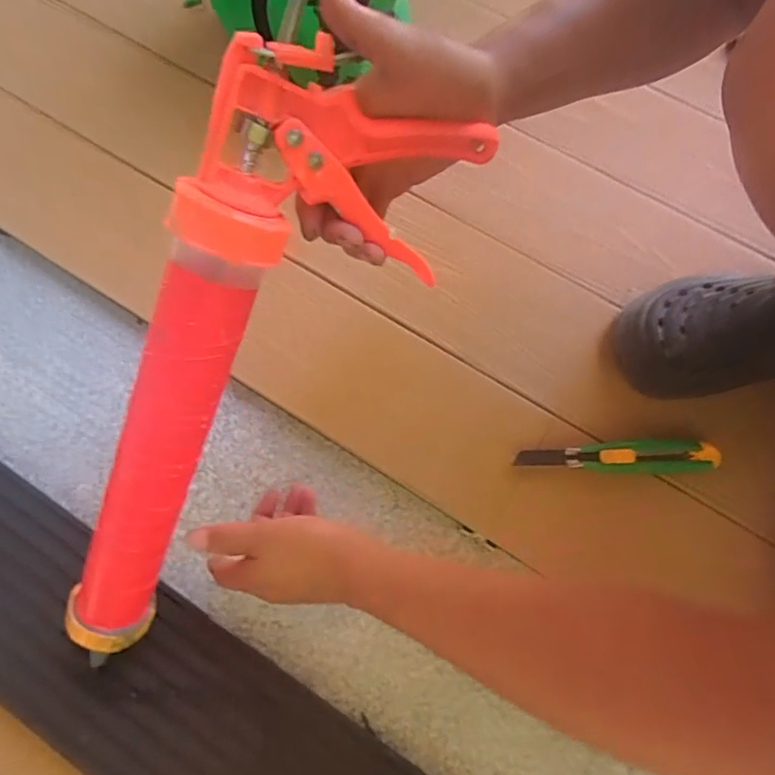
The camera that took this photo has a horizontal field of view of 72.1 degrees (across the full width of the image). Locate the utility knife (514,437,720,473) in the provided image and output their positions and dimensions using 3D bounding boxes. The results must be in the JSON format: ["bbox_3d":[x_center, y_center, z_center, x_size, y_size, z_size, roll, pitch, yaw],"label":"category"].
[{"bbox_3d":[0.237,0.071,0.550,0.202,0.016,0.035,-1,75,0],"label":"utility knife"}]

